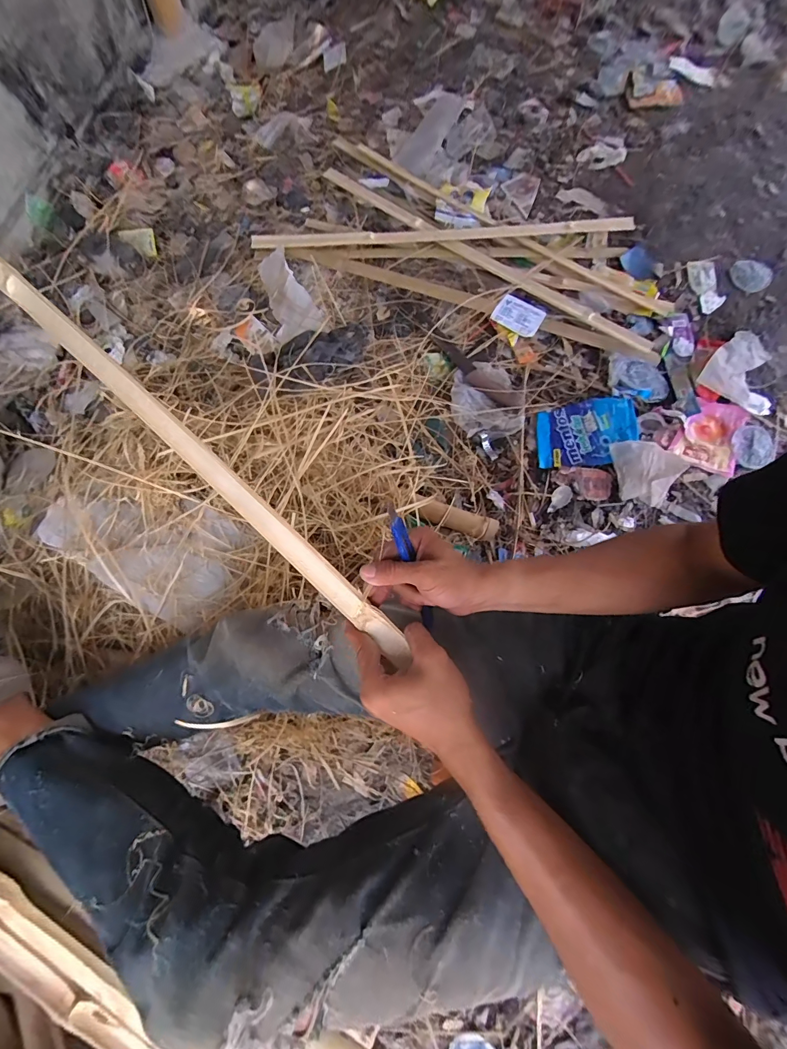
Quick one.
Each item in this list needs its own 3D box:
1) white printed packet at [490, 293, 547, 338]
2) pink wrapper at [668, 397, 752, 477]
[{"bbox_3d":[0.289,-0.483,0.901,0.108,0.006,0.075,29,91,3],"label":"white printed packet"},{"bbox_3d":[0.670,-0.192,0.823,0.124,0.029,0.155,26,74,8],"label":"pink wrapper"}]

